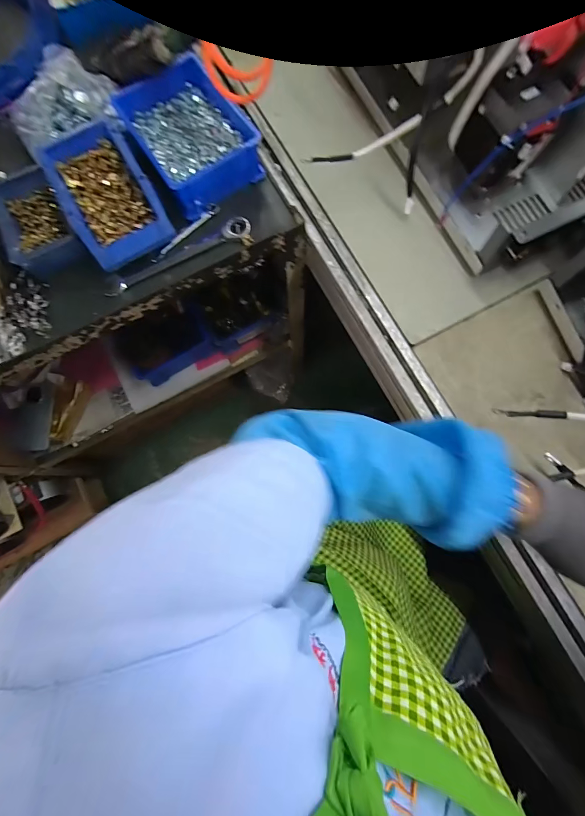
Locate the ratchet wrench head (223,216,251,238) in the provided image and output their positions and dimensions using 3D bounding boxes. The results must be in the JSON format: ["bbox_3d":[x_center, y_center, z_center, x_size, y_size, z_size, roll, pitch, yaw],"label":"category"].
[{"bbox_3d":[-0.084,-0.268,0.508,0.040,0.012,0.032,4,78,3],"label":"ratchet wrench head"}]

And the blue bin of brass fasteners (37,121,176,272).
[{"bbox_3d":[-0.263,-0.304,0.487,0.117,0.068,0.185,-29,78,-4],"label":"blue bin of brass fasteners"}]

